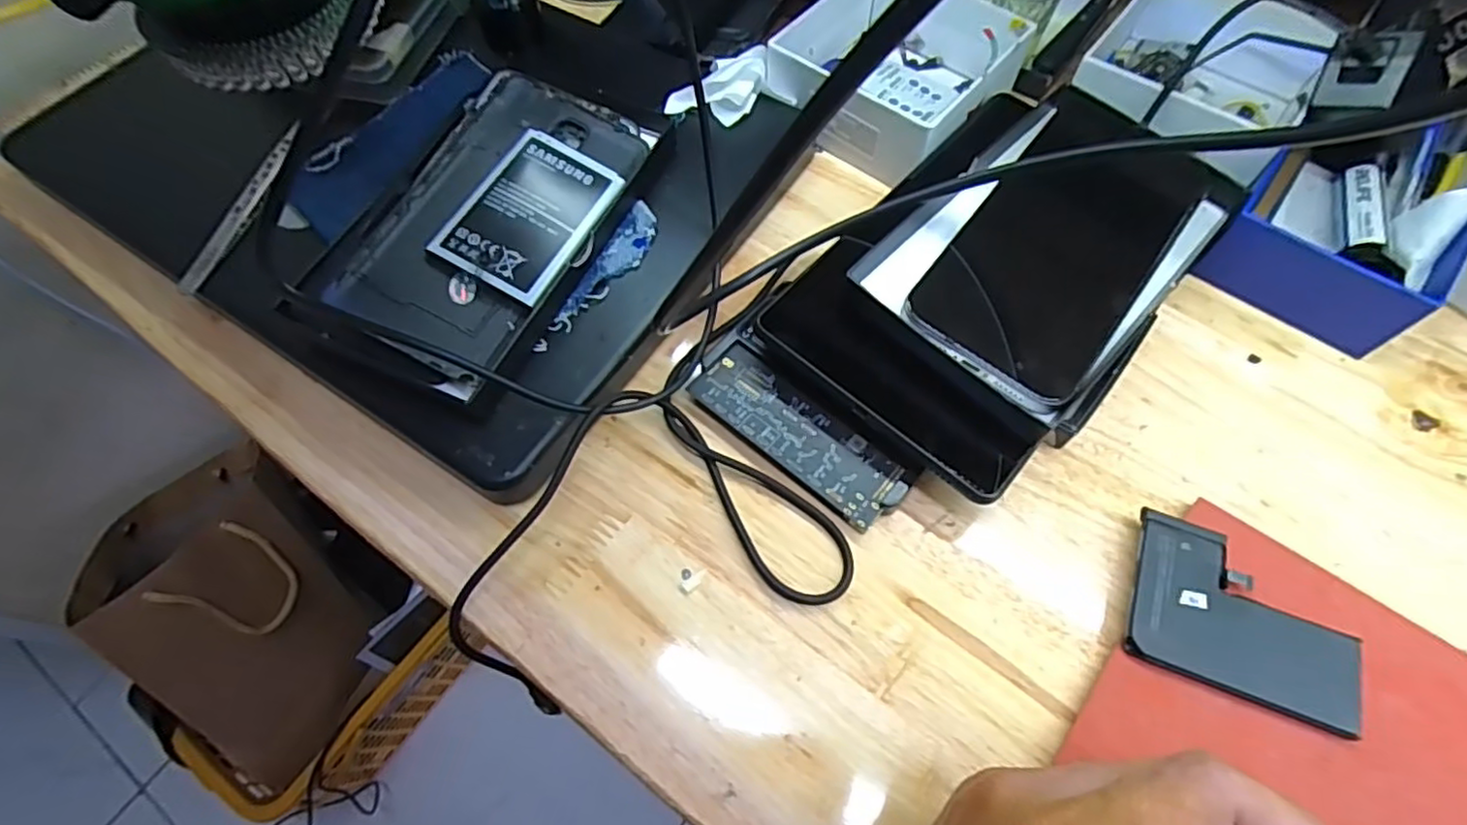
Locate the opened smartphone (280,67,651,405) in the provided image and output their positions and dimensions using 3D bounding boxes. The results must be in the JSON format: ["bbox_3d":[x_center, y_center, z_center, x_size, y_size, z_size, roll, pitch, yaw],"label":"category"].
[{"bbox_3d":[-0.109,-0.087,0.299,0.087,0.011,0.155,26,67,1],"label":"opened smartphone"}]

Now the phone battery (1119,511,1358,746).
[{"bbox_3d":[0.188,0.075,0.249,0.076,0.005,0.057,20,68,10],"label":"phone battery"}]

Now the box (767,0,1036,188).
[{"bbox_3d":[0.093,-0.191,0.369,0.111,0.040,0.125,38,70,19],"label":"box"}]

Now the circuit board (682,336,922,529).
[{"bbox_3d":[0.029,0.009,0.292,0.099,0.009,0.036,38,70,19],"label":"circuit board"}]

